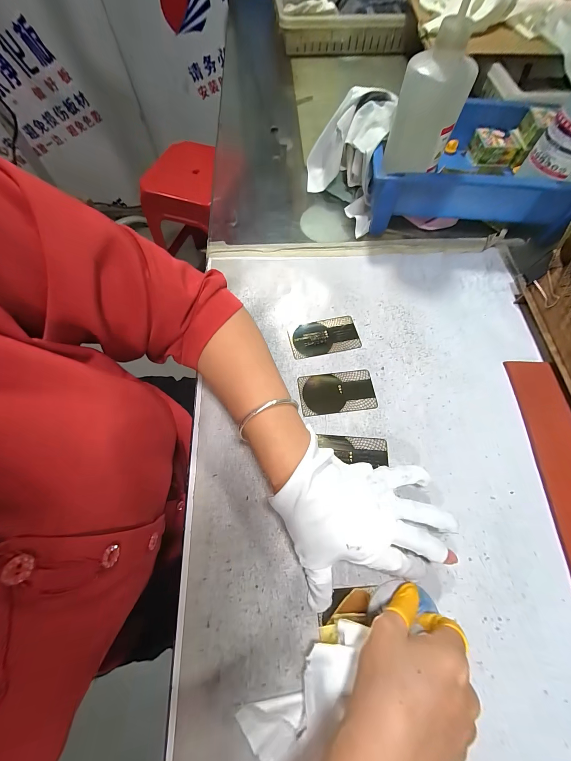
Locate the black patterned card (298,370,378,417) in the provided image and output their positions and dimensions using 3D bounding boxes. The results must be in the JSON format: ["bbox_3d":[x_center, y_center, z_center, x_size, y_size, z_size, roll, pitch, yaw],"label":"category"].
[{"bbox_3d":[0.060,0.014,0.322,0.086,0.004,0.049,-6,67,-4],"label":"black patterned card"}]

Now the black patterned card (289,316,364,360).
[{"bbox_3d":[0.049,-0.055,0.354,0.086,0.005,0.049,-10,67,-5],"label":"black patterned card"}]

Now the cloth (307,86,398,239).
[{"bbox_3d":[0.086,-0.323,0.411,0.115,0.108,0.165,11,67,4],"label":"cloth"}]

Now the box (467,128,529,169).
[{"bbox_3d":[0.331,-0.365,0.440,0.074,0.027,0.051,-3,67,-2],"label":"box"}]

